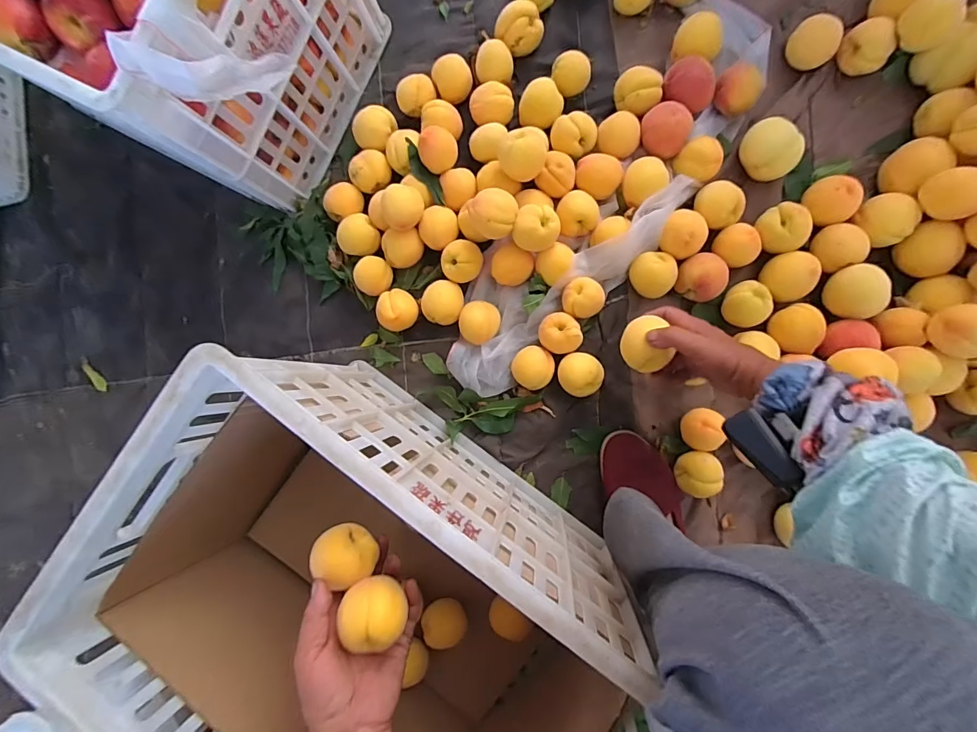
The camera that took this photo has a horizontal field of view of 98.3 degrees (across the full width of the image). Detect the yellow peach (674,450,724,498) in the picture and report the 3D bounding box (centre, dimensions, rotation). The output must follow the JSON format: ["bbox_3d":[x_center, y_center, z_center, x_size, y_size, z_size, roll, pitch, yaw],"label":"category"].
[{"bbox_3d":[0.277,0.141,0.558,0.052,0.049,0.056,0,87,5],"label":"yellow peach"}]

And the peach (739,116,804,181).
[{"bbox_3d":[0.367,-0.280,0.553,0.059,0.061,0.069,-26,87,6],"label":"peach"}]

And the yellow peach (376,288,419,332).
[{"bbox_3d":[-0.131,-0.081,0.614,0.058,0.050,0.059,0,87,5],"label":"yellow peach"}]

